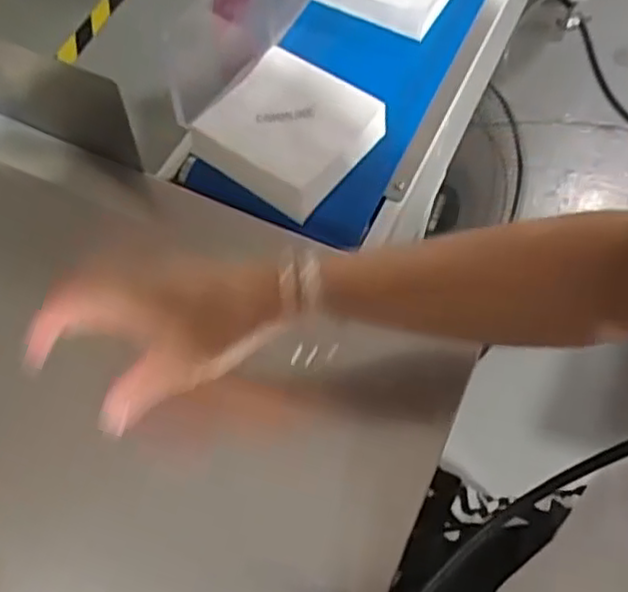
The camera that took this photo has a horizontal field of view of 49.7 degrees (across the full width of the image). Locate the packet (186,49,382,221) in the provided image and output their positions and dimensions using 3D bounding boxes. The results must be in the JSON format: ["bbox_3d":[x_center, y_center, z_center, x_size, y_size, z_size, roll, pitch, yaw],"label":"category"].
[{"bbox_3d":[-0.019,-0.139,0.567,0.122,0.032,0.122,33,65,14],"label":"packet"}]

